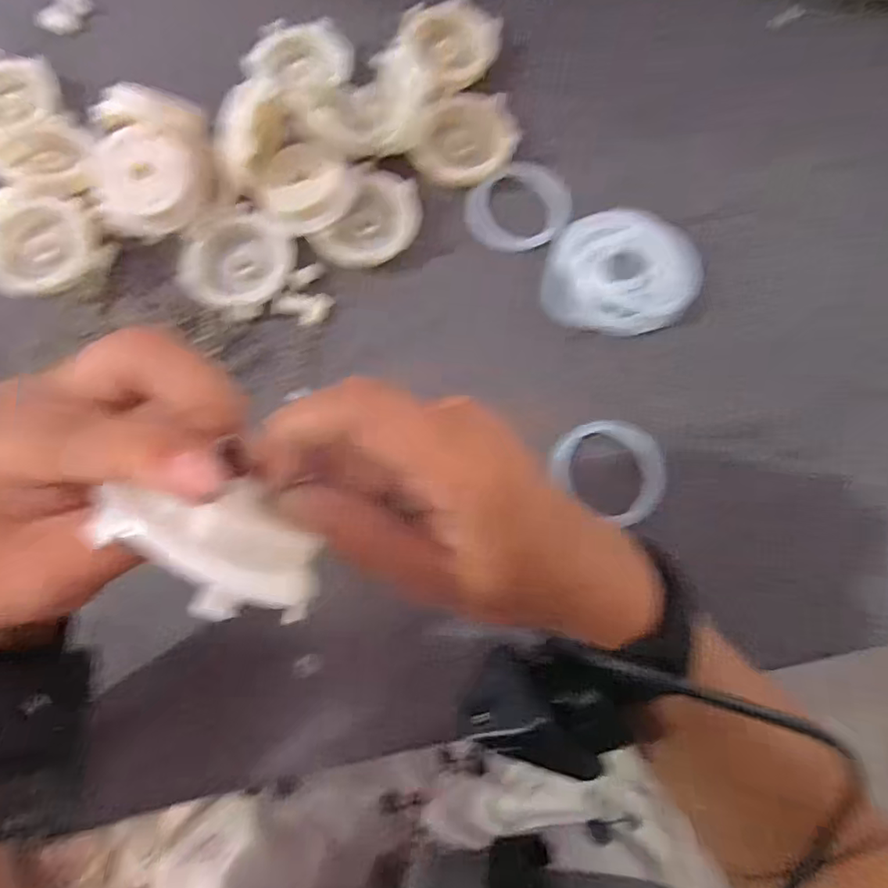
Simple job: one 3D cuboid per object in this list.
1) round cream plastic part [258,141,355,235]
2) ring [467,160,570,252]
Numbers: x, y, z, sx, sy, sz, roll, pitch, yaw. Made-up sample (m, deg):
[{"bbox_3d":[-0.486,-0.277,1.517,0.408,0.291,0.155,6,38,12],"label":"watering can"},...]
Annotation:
[{"bbox_3d":[-0.078,-0.146,0.327,0.049,0.014,0.050,0,76,-1],"label":"round cream plastic part"},{"bbox_3d":[0.045,-0.141,0.344,0.058,0.004,0.050,-34,94,5],"label":"ring"}]

